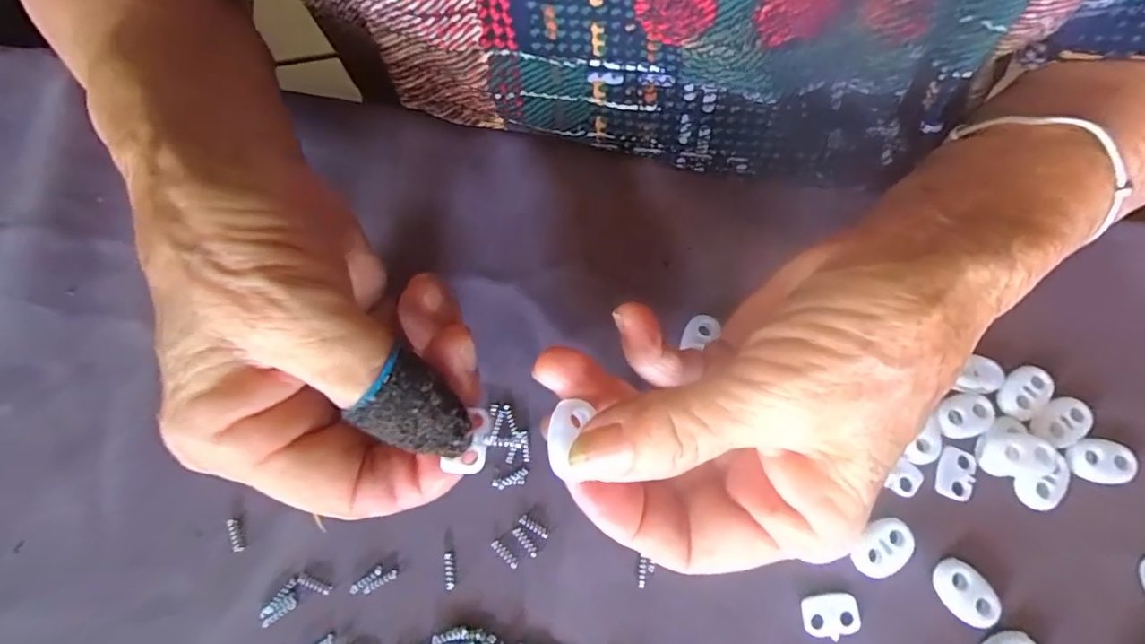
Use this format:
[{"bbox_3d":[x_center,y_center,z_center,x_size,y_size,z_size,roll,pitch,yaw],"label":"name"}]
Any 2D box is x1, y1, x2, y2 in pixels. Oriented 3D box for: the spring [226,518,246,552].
[{"bbox_3d":[-0.119,0.075,0.189,0.004,0.004,0.011,-21,74,-6],"label":"spring"}]

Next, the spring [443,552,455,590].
[{"bbox_3d":[-0.043,0.087,0.186,0.004,0.004,0.012,-11,73,-3],"label":"spring"}]

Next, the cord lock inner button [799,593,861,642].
[{"bbox_3d":[0.088,0.100,0.183,0.020,0.004,0.013,-8,73,-2],"label":"cord lock inner button"}]

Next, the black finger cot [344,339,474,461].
[{"bbox_3d":[-0.042,0.022,0.144,0.018,0.032,0.018,19,71,51],"label":"black finger cot"}]

